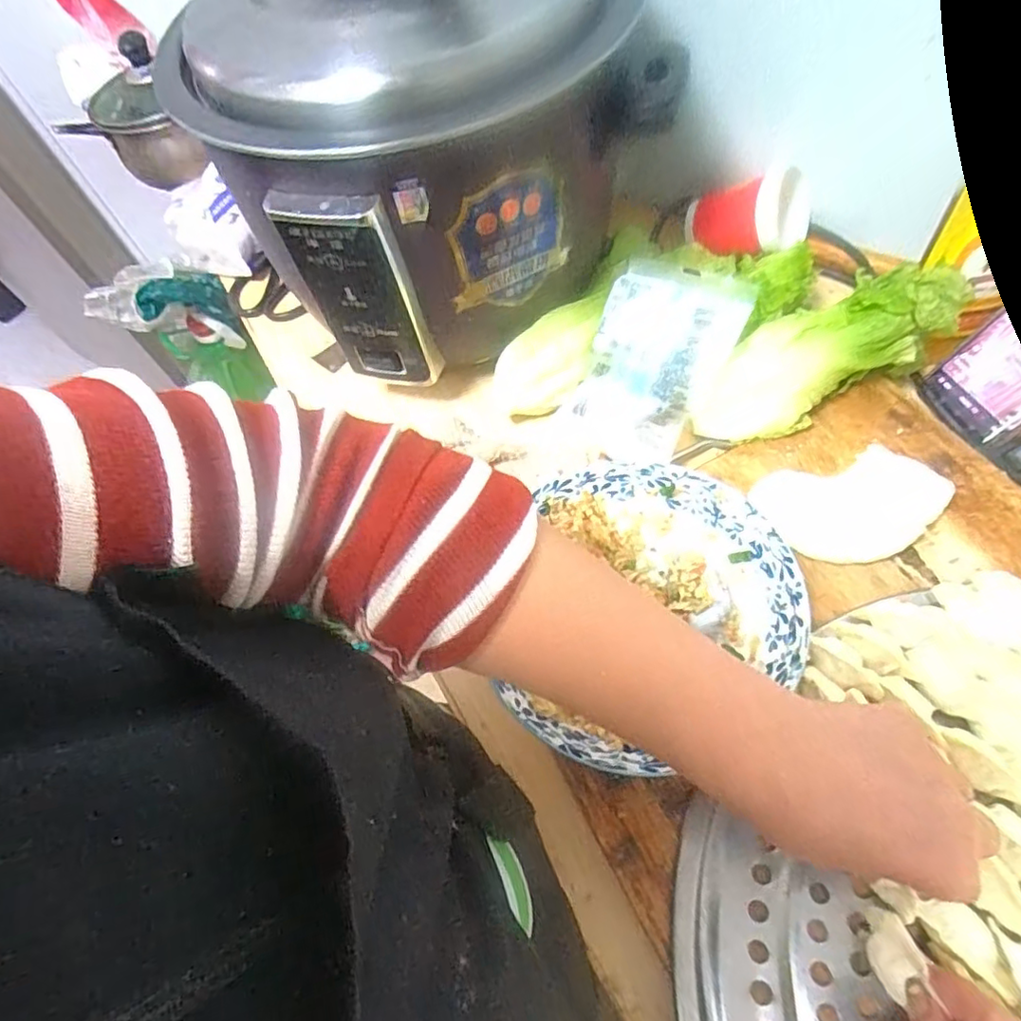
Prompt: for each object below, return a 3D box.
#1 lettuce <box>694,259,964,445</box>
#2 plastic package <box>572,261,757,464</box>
[{"bbox_3d":[0.230,-0.114,0.470,0.201,0.058,0.077,-29,62,7],"label":"lettuce"},{"bbox_3d":[0.109,-0.113,0.481,0.102,0.016,0.150,24,91,29],"label":"plastic package"}]

